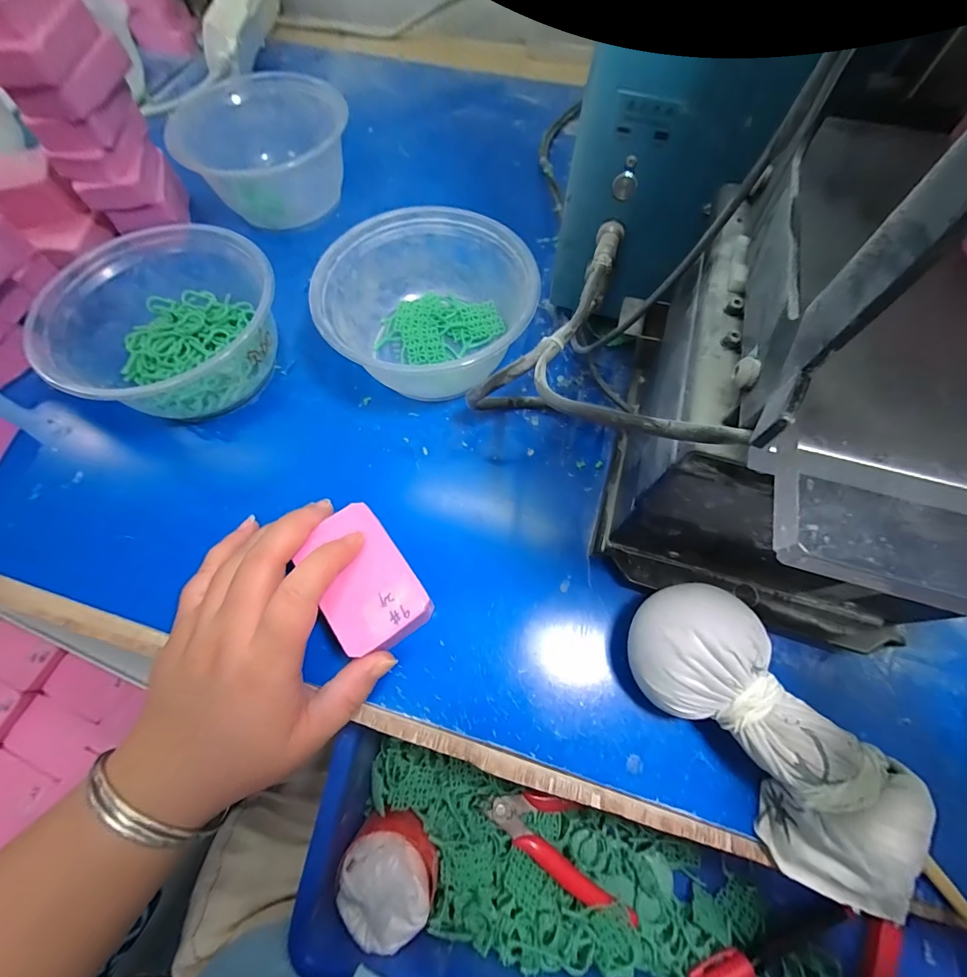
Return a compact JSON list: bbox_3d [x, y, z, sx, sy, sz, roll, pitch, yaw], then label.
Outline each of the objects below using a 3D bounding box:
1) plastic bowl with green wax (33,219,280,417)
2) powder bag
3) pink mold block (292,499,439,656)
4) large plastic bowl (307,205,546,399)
[{"bbox_3d":[-0.199,-0.103,0.274,0.123,0.065,0.135,-1,67,2],"label":"plastic bowl with green wax"},{"bbox_3d":[0.127,0.111,0.181,0.056,0.049,0.149,-38,71,-13],"label":"powder bag"},{"bbox_3d":[-0.062,0.048,0.220,0.045,0.032,0.069,-36,71,-12],"label":"pink mold block"},{"bbox_3d":[-0.033,-0.120,0.279,0.134,0.058,0.122,-1,67,2],"label":"large plastic bowl"}]

